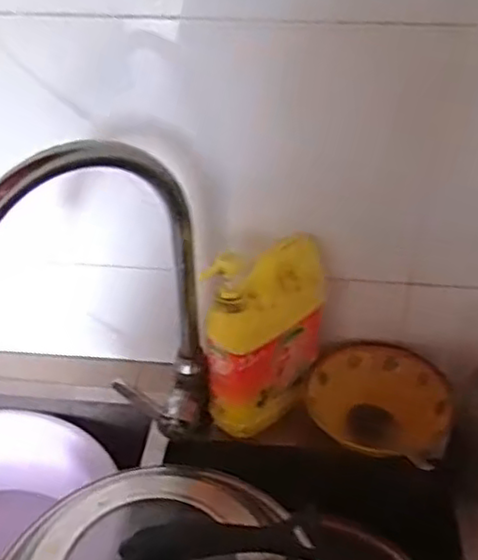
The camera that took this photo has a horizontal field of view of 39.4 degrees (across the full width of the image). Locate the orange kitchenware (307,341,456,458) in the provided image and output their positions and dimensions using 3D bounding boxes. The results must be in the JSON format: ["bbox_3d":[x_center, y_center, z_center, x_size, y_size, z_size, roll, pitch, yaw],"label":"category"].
[{"bbox_3d":[0.171,0.142,0.812,0.164,0.080,0.131,7,36,9],"label":"orange kitchenware"}]

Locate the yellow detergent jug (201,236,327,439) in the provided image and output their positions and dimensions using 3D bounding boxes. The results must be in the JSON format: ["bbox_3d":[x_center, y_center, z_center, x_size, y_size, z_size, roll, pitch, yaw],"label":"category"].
[{"bbox_3d":[0.040,0.053,0.744,0.153,0.215,0.063,-25,42,-31],"label":"yellow detergent jug"}]

